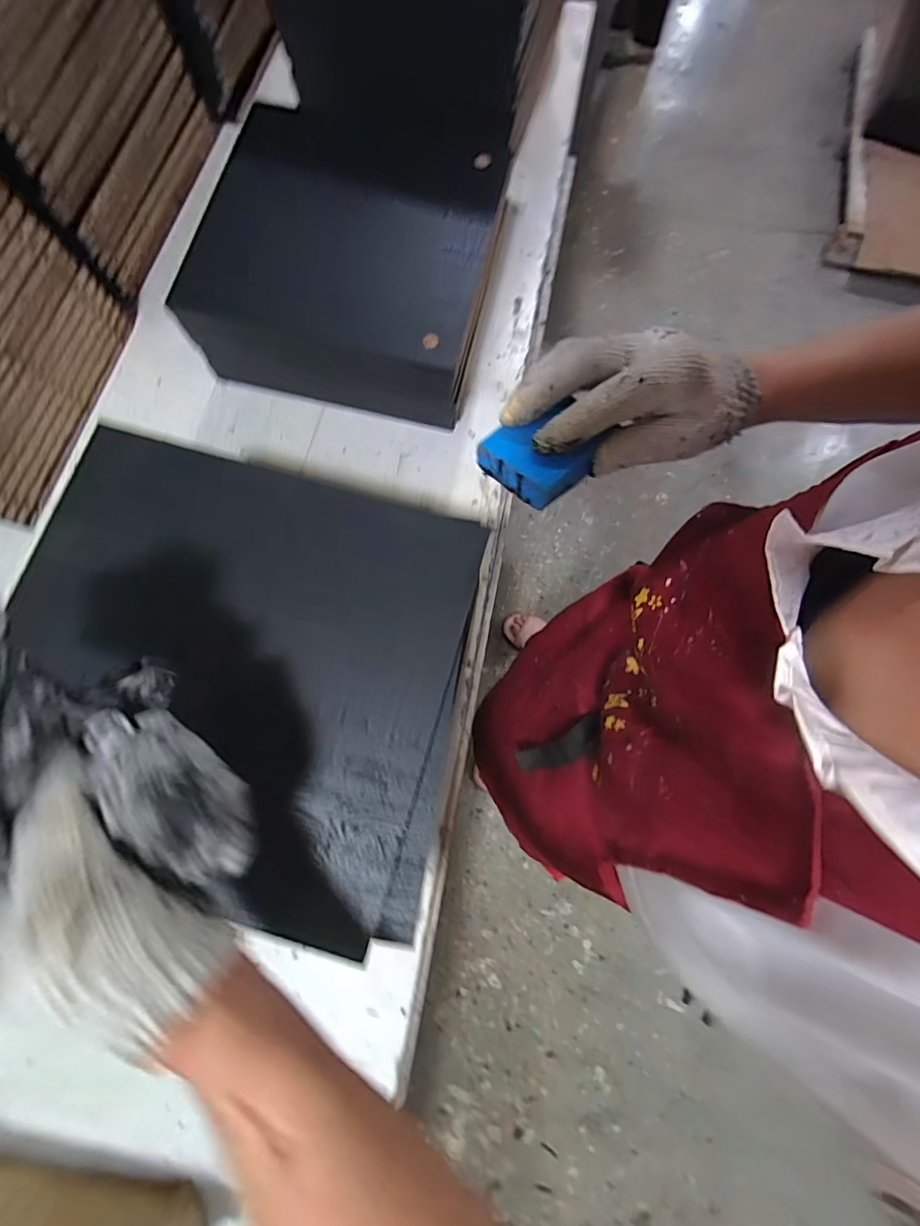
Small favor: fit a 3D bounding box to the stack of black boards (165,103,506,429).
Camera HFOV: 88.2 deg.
[{"bbox_3d":[-0.113,-0.368,0.518,0.276,0.112,0.251,13,78,2],"label":"stack of black boards"}]

